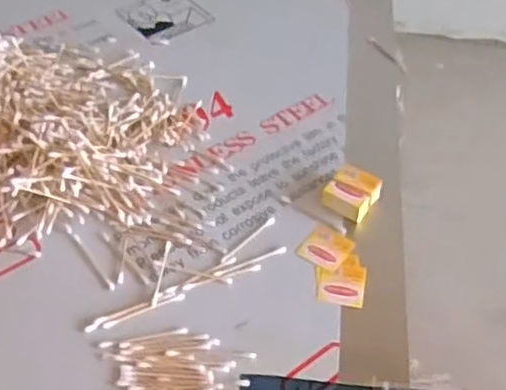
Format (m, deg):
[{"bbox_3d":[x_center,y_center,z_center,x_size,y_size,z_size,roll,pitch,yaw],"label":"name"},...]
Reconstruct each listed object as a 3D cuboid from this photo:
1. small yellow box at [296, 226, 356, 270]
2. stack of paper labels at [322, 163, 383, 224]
[{"bbox_3d":[0.067,0.047,0.651,0.040,0.004,0.043,25,50,20],"label":"small yellow box"},{"bbox_3d":[0.094,-0.001,0.690,0.043,0.023,0.048,27,50,21],"label":"stack of paper labels"}]

